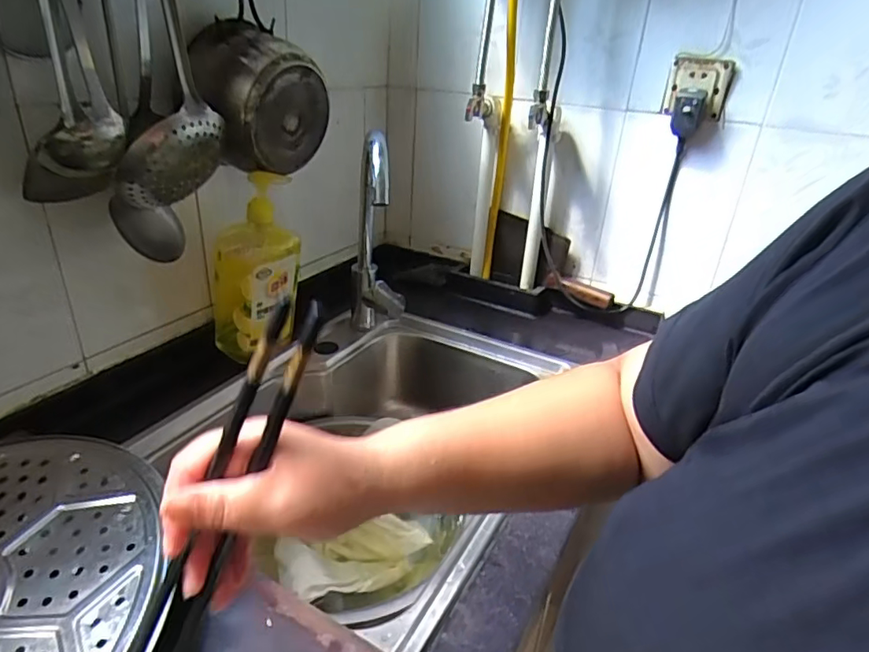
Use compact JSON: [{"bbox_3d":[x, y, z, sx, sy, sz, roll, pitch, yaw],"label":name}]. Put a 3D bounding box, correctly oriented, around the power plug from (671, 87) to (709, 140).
[{"bbox_3d":[0.375,-0.315,0.820,0.041,0.066,0.029,13,29,18],"label":"power plug"}]

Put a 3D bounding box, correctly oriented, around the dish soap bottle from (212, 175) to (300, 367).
[{"bbox_3d":[-0.253,-0.078,0.793,0.083,0.287,0.105,36,39,26],"label":"dish soap bottle"}]

